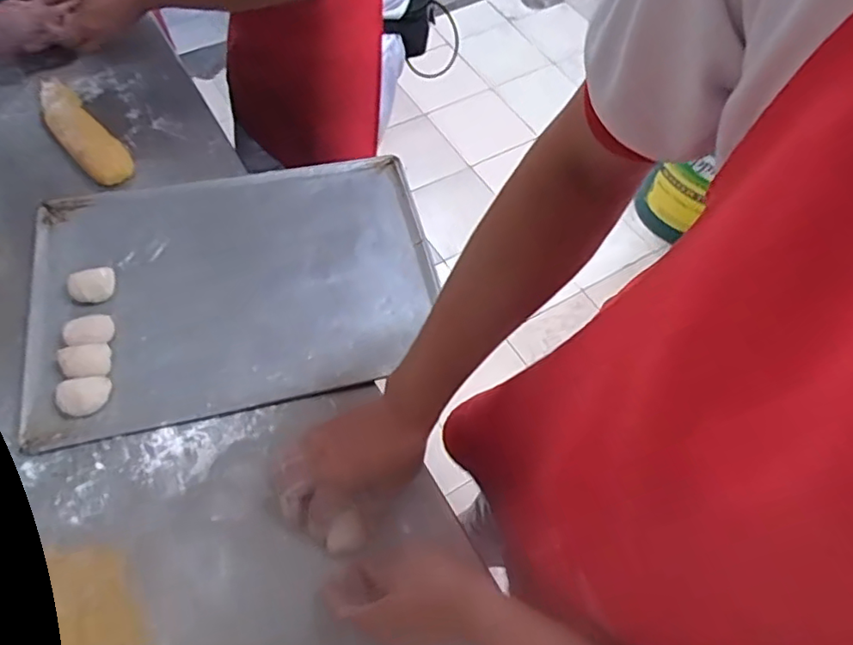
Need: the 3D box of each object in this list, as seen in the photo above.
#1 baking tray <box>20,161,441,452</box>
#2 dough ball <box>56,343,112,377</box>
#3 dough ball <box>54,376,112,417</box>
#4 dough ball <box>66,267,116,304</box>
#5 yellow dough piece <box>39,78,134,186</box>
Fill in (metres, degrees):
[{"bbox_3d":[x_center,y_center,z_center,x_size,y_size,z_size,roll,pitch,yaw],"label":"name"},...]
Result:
[{"bbox_3d":[-0.225,-0.054,0.689,0.453,0.022,0.327,-11,59,-10],"label":"baking tray"},{"bbox_3d":[-0.361,0.042,0.615,0.048,0.024,0.037,-14,61,-12],"label":"dough ball"},{"bbox_3d":[-0.357,0.076,0.597,0.056,0.019,0.036,-9,60,-9],"label":"dough ball"},{"bbox_3d":[-0.380,-0.040,0.657,0.055,0.027,0.038,-8,59,-8],"label":"dough ball"},{"bbox_3d":[-0.484,-0.271,0.802,0.063,0.027,0.231,-36,67,-23],"label":"yellow dough piece"}]

